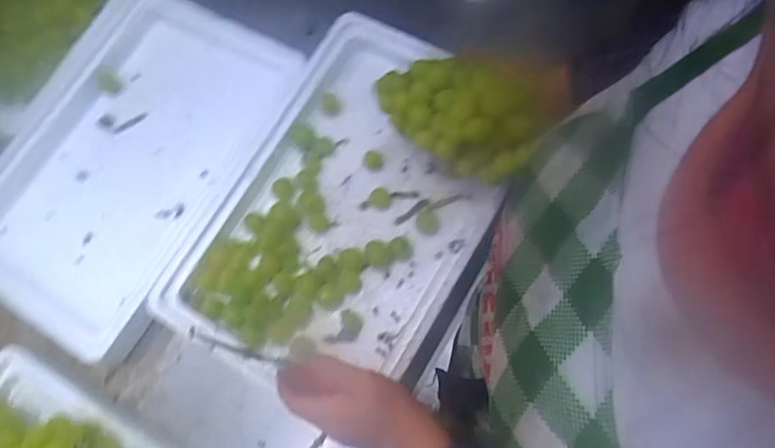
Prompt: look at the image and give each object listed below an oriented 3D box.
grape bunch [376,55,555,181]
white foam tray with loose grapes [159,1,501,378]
[{"bbox_3d":[0.072,-0.115,0.524,0.169,0.072,0.090,36,76,11],"label":"grape bunch"},{"bbox_3d":[-0.038,-0.022,0.622,0.304,0.059,0.439,28,79,12],"label":"white foam tray with loose grapes"}]

